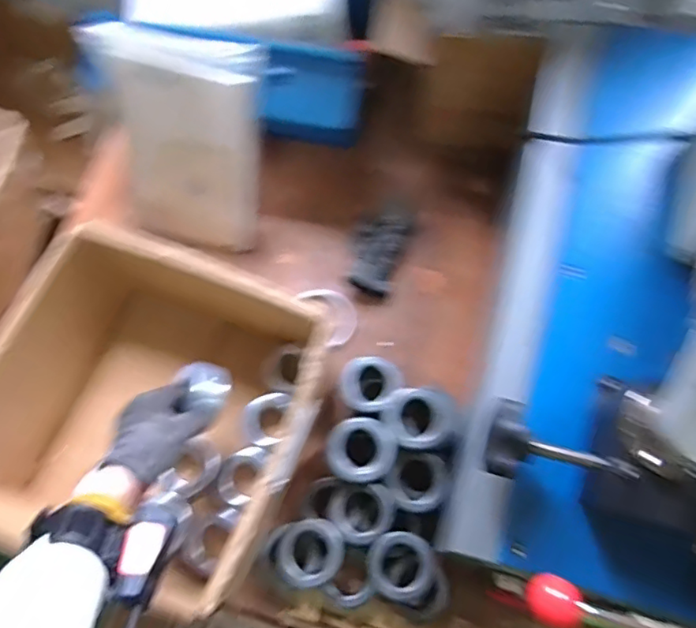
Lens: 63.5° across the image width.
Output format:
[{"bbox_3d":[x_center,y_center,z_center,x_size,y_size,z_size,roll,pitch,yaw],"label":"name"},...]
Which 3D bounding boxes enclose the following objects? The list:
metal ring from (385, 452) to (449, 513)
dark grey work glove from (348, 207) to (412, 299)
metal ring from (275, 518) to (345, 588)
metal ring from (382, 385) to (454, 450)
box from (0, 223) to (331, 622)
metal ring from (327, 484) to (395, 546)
[{"bbox_3d":[0.078,0.188,0.631,0.065,0.017,0.065,0,71,1],"label":"metal ring"},{"bbox_3d":[0.043,-0.089,0.783,0.073,0.041,0.123,20,72,8],"label":"dark grey work glove"},{"bbox_3d":[-0.041,0.260,0.610,0.068,0.022,0.072,4,53,-6],"label":"metal ring"},{"bbox_3d":[0.080,0.118,0.640,0.068,0.041,0.071,-38,74,-11],"label":"metal ring"},{"bbox_3d":[-0.207,0.112,0.677,0.331,0.240,0.347,24,73,9],"label":"box"},{"bbox_3d":[0.016,0.220,0.635,0.068,0.026,0.065,0,71,1],"label":"metal ring"}]

